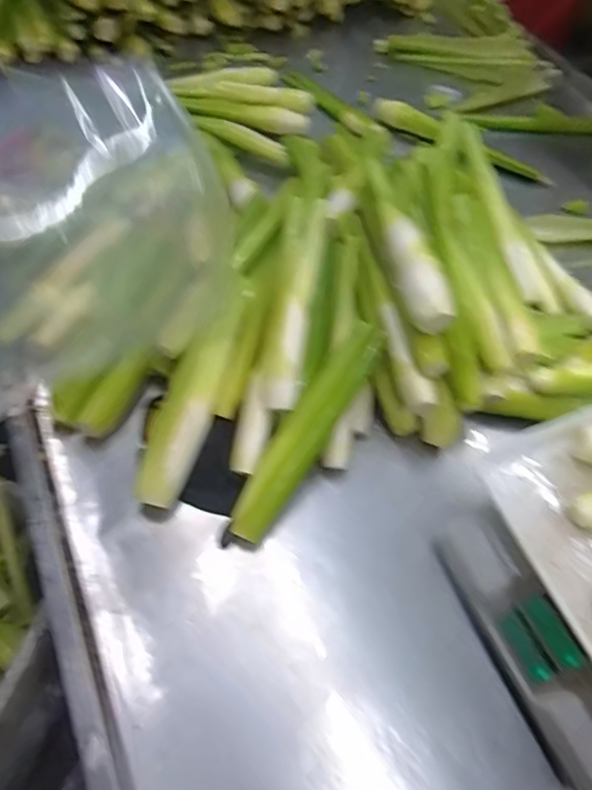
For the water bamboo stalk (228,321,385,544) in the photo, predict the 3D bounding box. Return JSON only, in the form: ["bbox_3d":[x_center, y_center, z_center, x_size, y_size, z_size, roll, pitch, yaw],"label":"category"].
[{"bbox_3d":[0.012,0.036,0.553,0.043,0.024,0.246,32,84,15],"label":"water bamboo stalk"}]

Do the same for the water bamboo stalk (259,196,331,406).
[{"bbox_3d":[-0.004,-0.105,0.596,0.047,0.048,0.258,9,72,1],"label":"water bamboo stalk"}]

